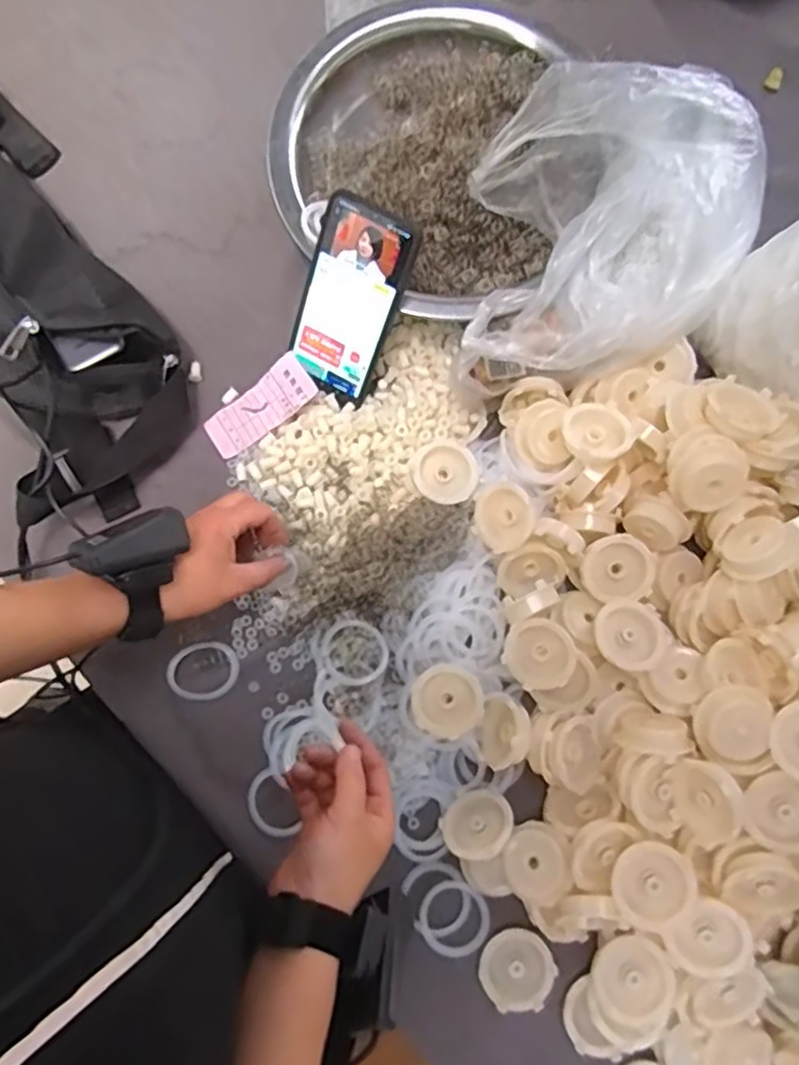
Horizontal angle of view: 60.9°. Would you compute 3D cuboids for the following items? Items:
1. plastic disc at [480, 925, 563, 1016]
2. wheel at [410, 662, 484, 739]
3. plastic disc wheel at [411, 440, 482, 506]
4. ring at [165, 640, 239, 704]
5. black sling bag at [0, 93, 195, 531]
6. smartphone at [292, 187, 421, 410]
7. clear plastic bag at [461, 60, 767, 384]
[{"bbox_3d":[0.088,0.326,0.507,0.053,0.013,0.054,0,79,0],"label":"plastic disc"},{"bbox_3d":[0.036,0.131,0.531,0.054,0.024,0.052,0,79,0],"label":"wheel"},{"bbox_3d":[0.037,-0.048,0.558,0.051,0.019,0.052,0,79,0],"label":"plastic disc wheel"},{"bbox_3d":[-0.159,0.114,0.551,0.057,0.008,0.047,-31,81,-6],"label":"ring"},{"bbox_3d":[-0.316,-0.226,0.577,0.153,0.092,0.405,-27,81,-5],"label":"black sling bag"},{"bbox_3d":[-0.040,-0.187,0.557,0.073,0.018,0.158,27,126,6],"label":"smartphone"},{"bbox_3d":[0.173,-0.230,0.539,0.234,0.098,0.227,2,79,0],"label":"clear plastic bag"}]

